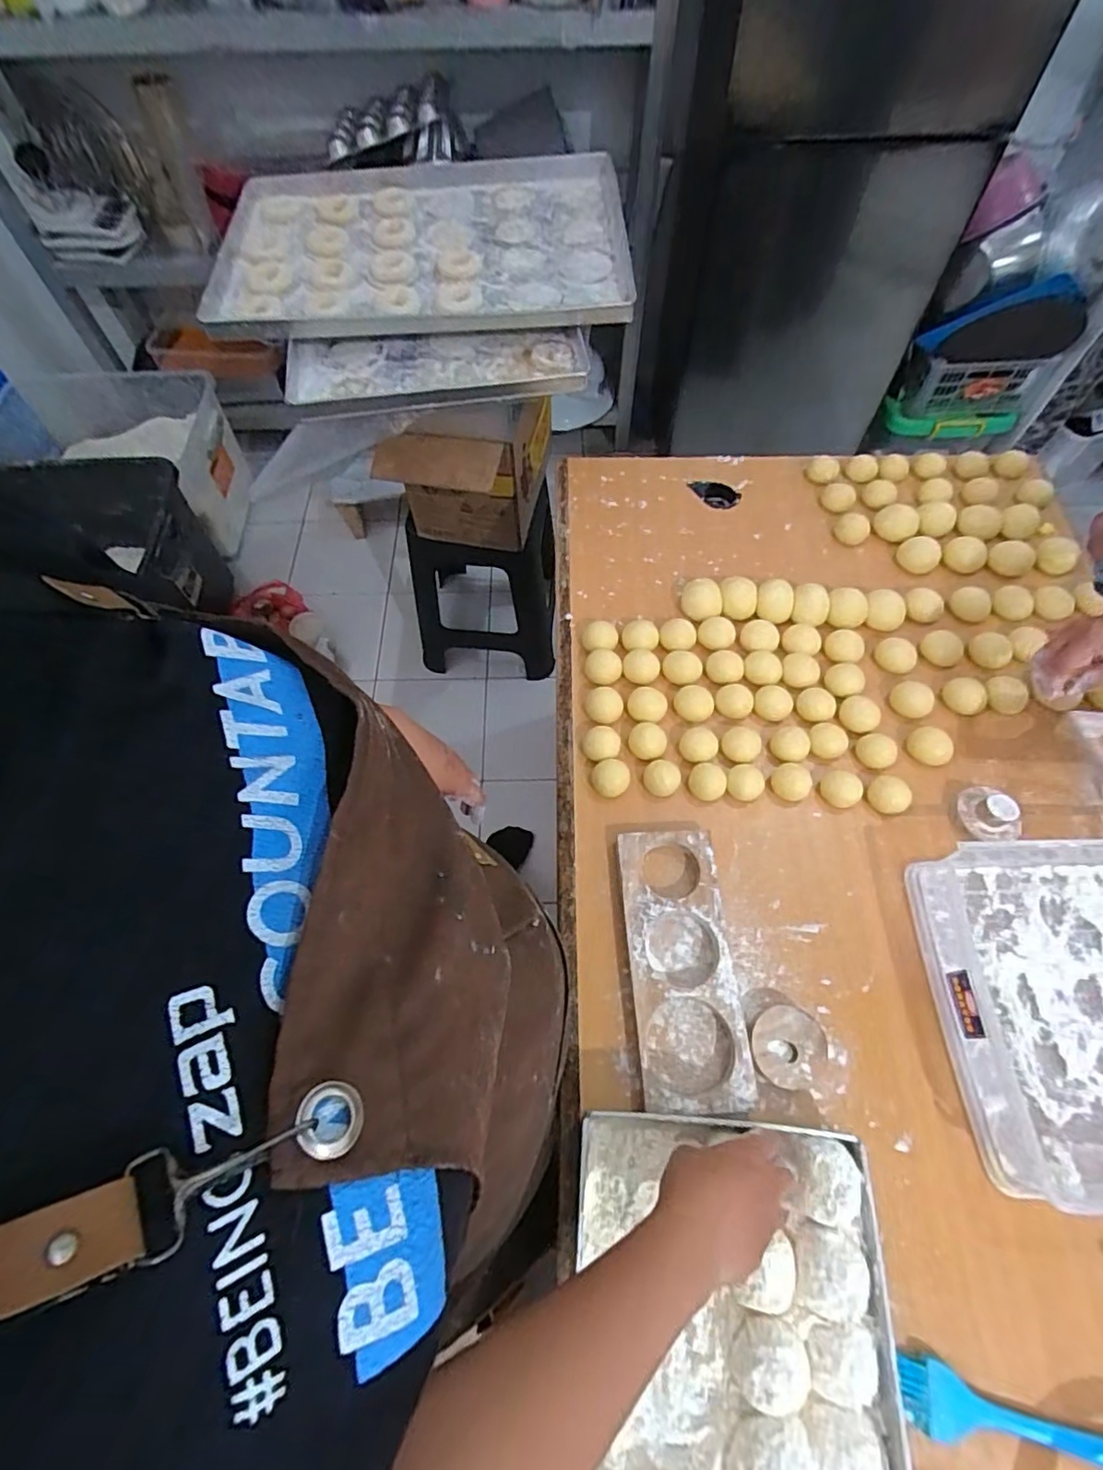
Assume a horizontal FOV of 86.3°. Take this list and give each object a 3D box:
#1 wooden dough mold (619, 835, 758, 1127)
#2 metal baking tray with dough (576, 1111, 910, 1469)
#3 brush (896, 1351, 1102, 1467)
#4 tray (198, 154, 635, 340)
[{"bbox_3d":[0.124,0.214,0.558,0.101,0.026,0.244,-3,62,0],"label":"wooden dough mold"},{"bbox_3d":[0.133,0.418,0.434,0.222,0.040,0.226,2,63,2],"label":"metal baking tray with dough"},{"bbox_3d":[0.361,0.499,0.413,0.224,0.010,0.039,13,64,8],"label":"brush"},{"bbox_3d":[-0.197,-0.758,0.902,0.622,0.041,0.446,-5,63,-1],"label":"tray"}]

